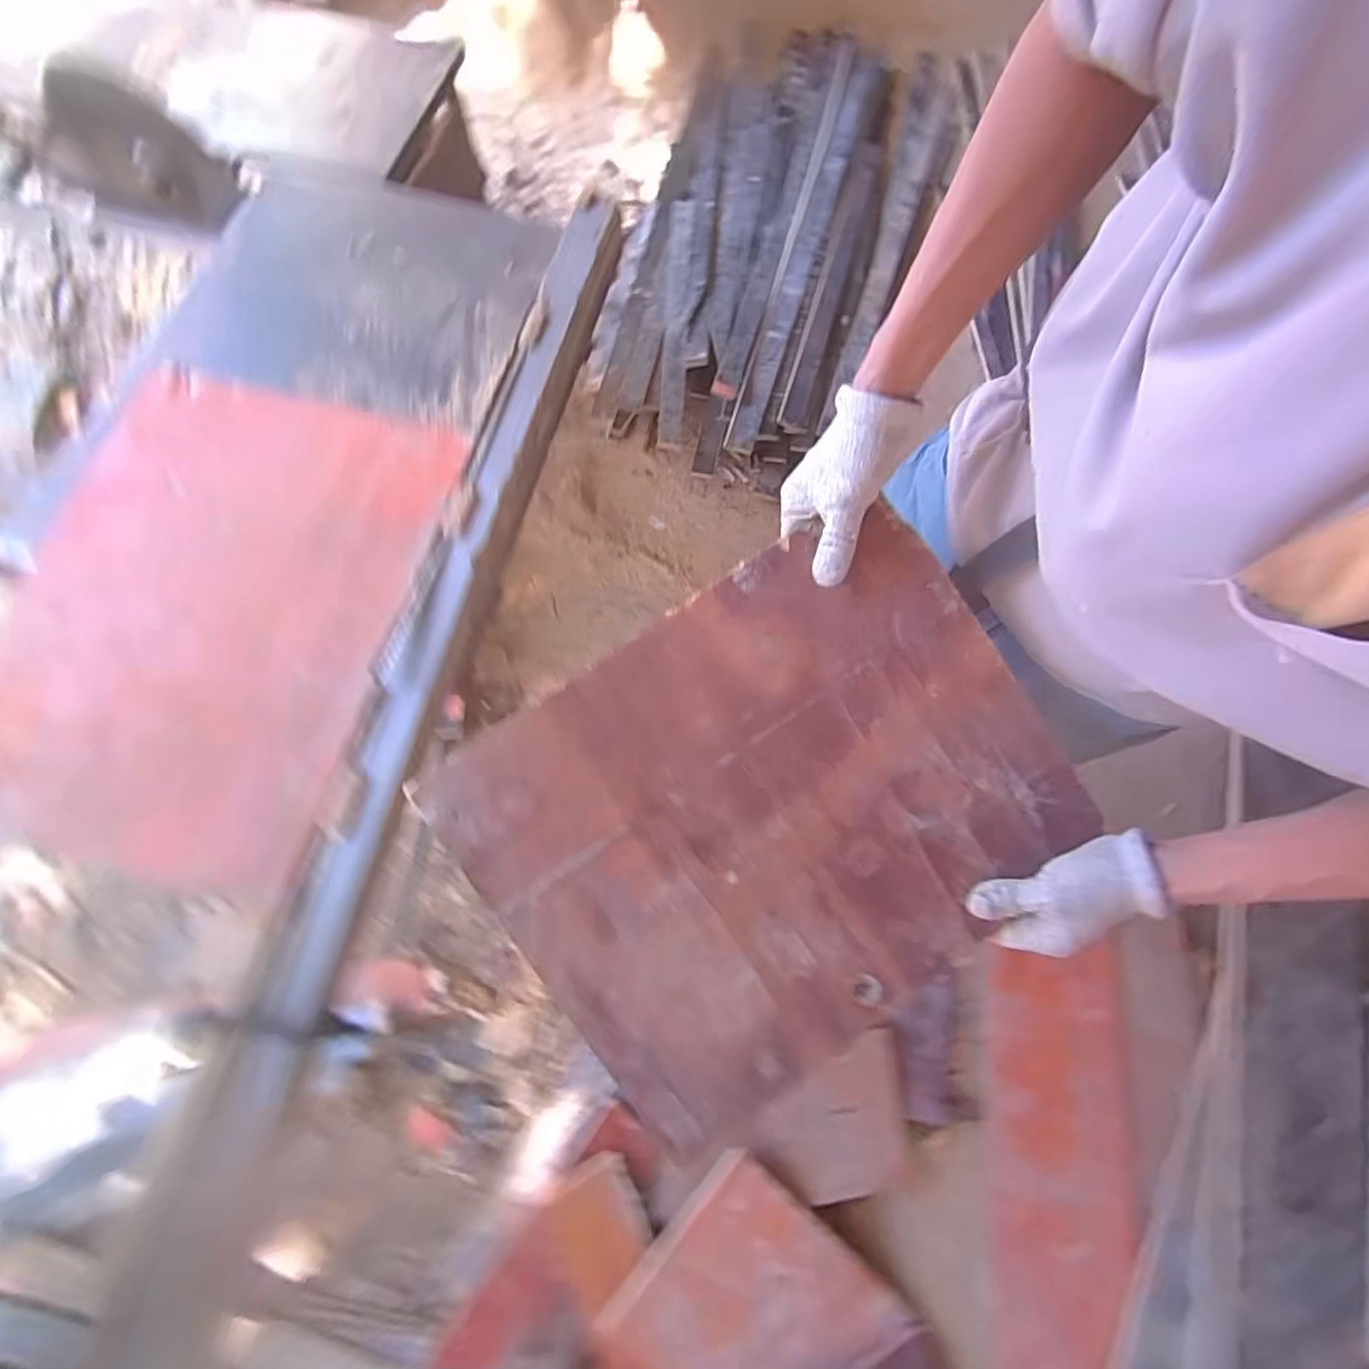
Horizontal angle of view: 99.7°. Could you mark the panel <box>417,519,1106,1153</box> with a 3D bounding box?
[{"bbox_3d":[0.078,0.101,0.463,0.440,0.011,0.355,-34,94,-5],"label":"panel"}]

